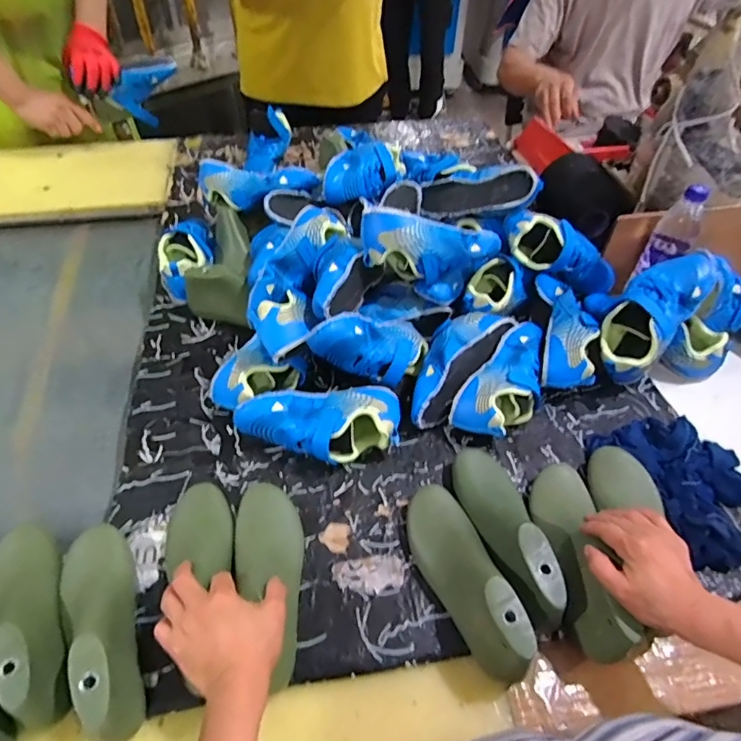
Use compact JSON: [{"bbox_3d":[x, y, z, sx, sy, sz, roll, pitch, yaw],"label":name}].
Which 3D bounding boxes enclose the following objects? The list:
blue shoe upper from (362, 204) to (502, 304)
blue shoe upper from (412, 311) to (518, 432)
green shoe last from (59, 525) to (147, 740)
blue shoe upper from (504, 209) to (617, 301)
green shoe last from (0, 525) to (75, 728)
[{"bbox_3d":[0.097,-0.174,0.728,0.215,0.119,0.080,-10,52,-10],"label":"blue shoe upper"},{"bbox_3d":[0.120,-0.016,0.714,0.082,0.065,0.210,32,57,22],"label":"blue shoe upper"},{"bbox_3d":[-0.277,0.259,0.491,0.068,0.094,0.201,-16,54,-14],"label":"green shoe last"},{"bbox_3d":[0.329,-0.195,0.832,0.211,0.081,0.084,29,52,-12],"label":"blue shoe upper"},{"bbox_3d":[-0.361,0.253,0.518,0.080,0.080,0.209,-27,44,-22],"label":"green shoe last"}]

